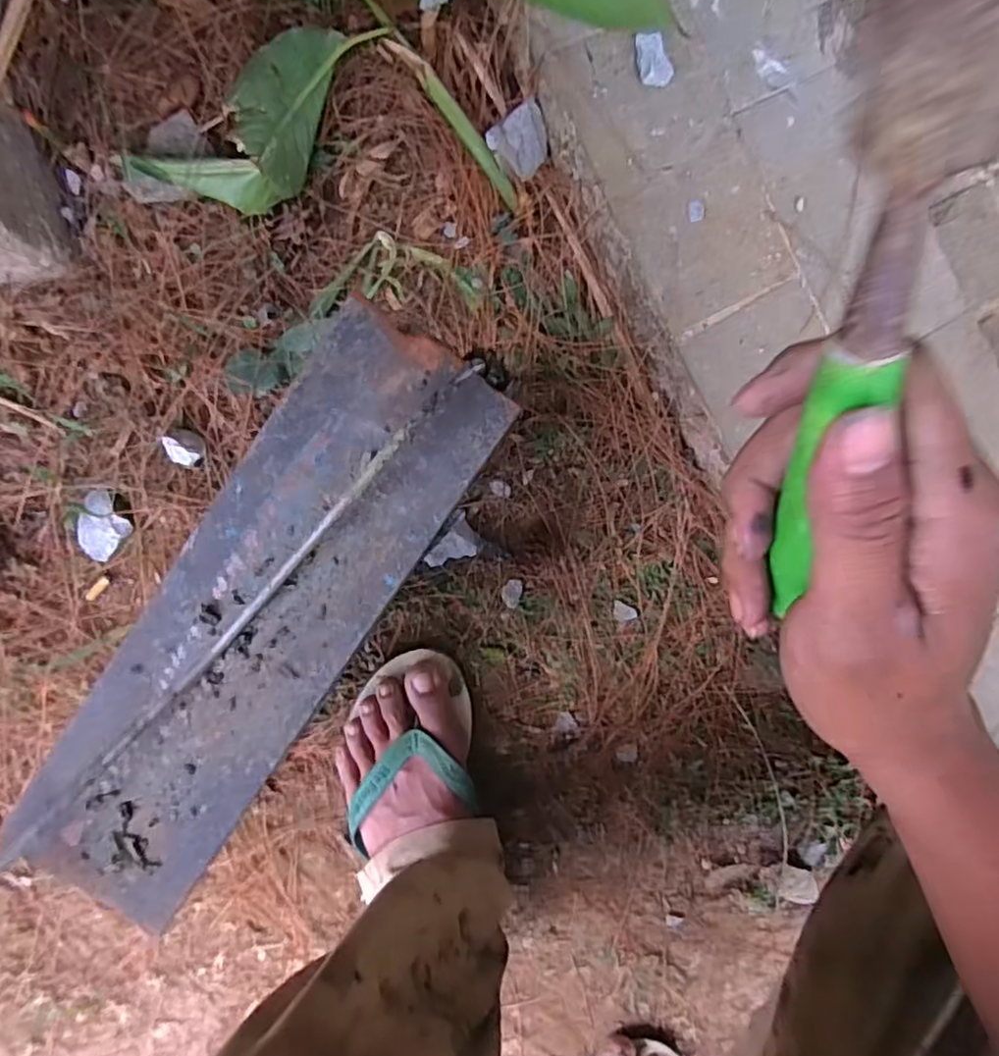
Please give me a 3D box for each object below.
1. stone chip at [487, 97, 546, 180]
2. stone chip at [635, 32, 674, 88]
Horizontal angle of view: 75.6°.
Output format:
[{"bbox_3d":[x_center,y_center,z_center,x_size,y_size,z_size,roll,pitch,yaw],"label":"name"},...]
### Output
[{"bbox_3d":[0.016,-0.277,0.466,0.042,0.018,0.040,-39,98,-3],"label":"stone chip"},{"bbox_3d":[0.100,-0.307,0.423,0.016,0.017,0.036,-17,95,-1],"label":"stone chip"}]

